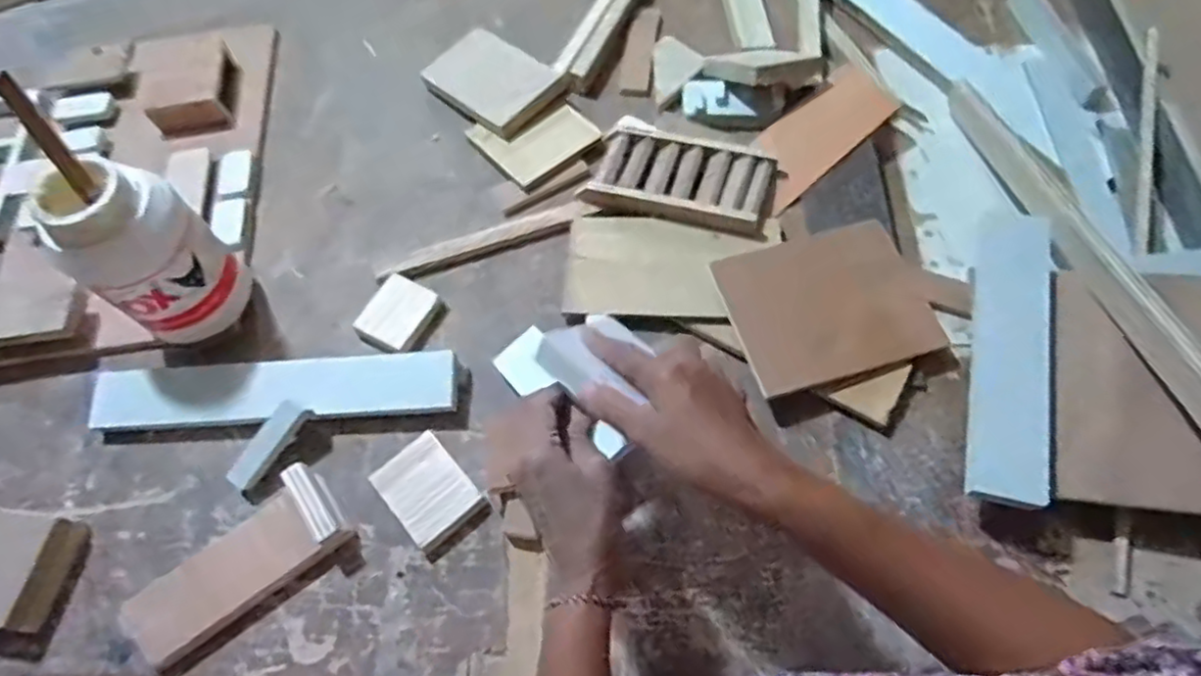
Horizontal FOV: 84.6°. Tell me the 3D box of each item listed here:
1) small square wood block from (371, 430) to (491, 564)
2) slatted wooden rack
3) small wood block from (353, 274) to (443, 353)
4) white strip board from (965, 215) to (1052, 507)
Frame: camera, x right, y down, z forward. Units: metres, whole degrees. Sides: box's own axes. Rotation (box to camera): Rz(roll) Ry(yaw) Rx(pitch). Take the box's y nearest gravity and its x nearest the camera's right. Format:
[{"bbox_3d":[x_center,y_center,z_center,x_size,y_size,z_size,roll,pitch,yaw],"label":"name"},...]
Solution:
[{"bbox_3d":[-0.134,0.123,0.521,0.059,0.015,0.084,-39,67,-15],"label":"small square wood block"},{"bbox_3d":[0.075,-0.148,0.625,0.165,0.026,0.091,14,64,11],"label":"slatted wooden rack"},{"bbox_3d":[-0.182,-0.018,0.596,0.058,0.020,0.070,22,66,14],"label":"small wood block"},{"bbox_3d":[0.323,0.006,0.521,0.051,0.010,0.258,-1,55,35],"label":"white strip board"}]

